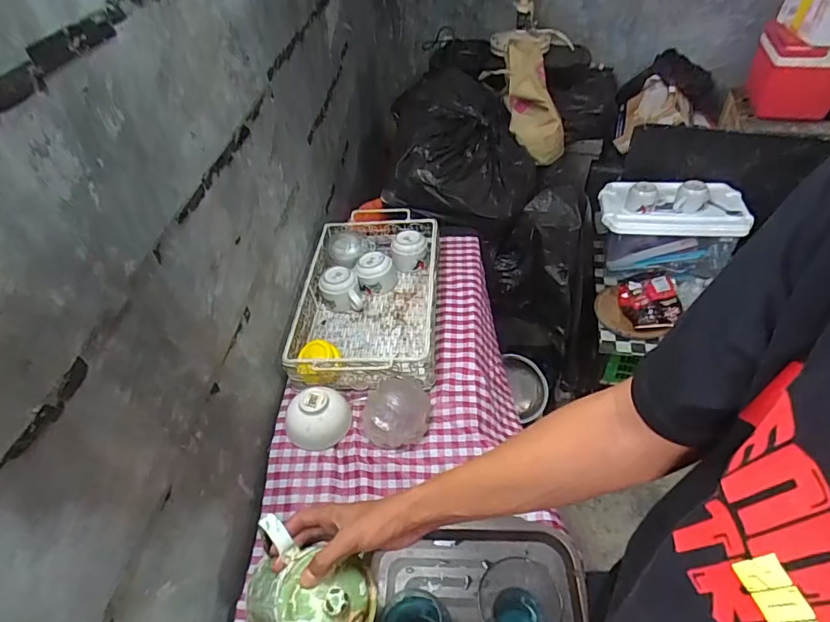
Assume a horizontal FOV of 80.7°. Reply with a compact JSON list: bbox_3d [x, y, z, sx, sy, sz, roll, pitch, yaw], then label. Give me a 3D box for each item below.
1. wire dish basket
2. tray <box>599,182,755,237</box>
[{"bbox_3d":[-0.089,-0.031,0.988,0.257,0.084,0.428,-1,44,6],"label":"wire dish basket"},{"bbox_3d":[0.781,-0.314,1.475,0.408,0.066,0.210,3,44,10],"label":"tray"}]

